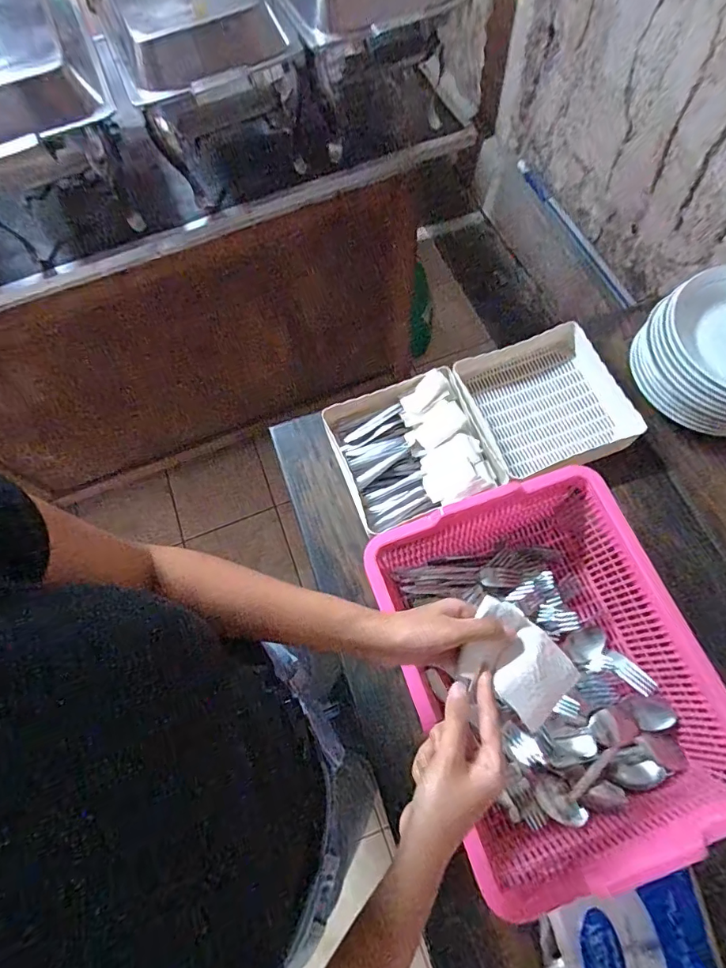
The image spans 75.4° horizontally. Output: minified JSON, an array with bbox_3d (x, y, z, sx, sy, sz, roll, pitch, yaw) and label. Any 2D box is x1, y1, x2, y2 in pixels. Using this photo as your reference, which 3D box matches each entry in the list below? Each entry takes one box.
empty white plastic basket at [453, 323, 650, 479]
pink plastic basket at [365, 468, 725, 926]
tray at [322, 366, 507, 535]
[{"bbox_3d":[0.275,-0.130,0.725,0.242,0.067,0.231,-18,69,-4],"label":"empty white plastic basket"},{"bbox_3d":[0.222,0.200,0.549,0.321,0.118,0.383,-18,69,-4],"label":"pink plastic basket"},{"bbox_3d":[0.068,-0.055,0.692,0.204,0.064,0.212,-20,69,-5],"label":"tray"}]

